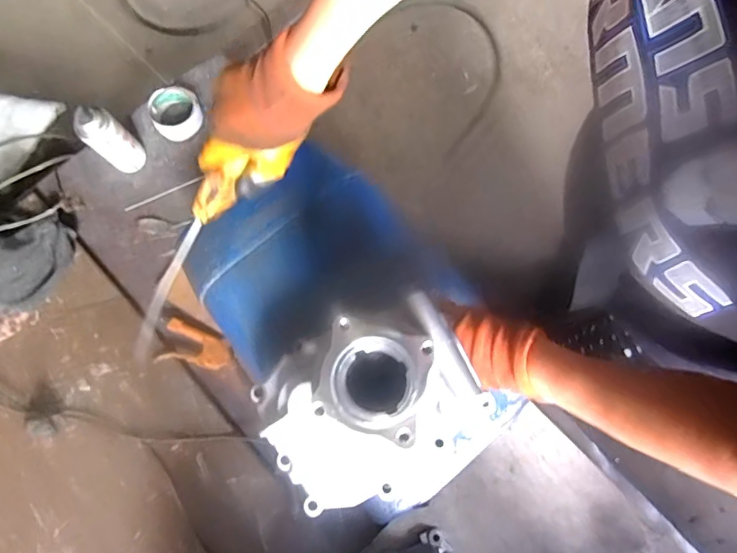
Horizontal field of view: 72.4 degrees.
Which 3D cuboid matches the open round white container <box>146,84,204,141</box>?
[{"bbox_3d":[-0.360,-0.306,0.948,0.090,0.052,0.088,-1,74,2],"label":"open round white container"}]

